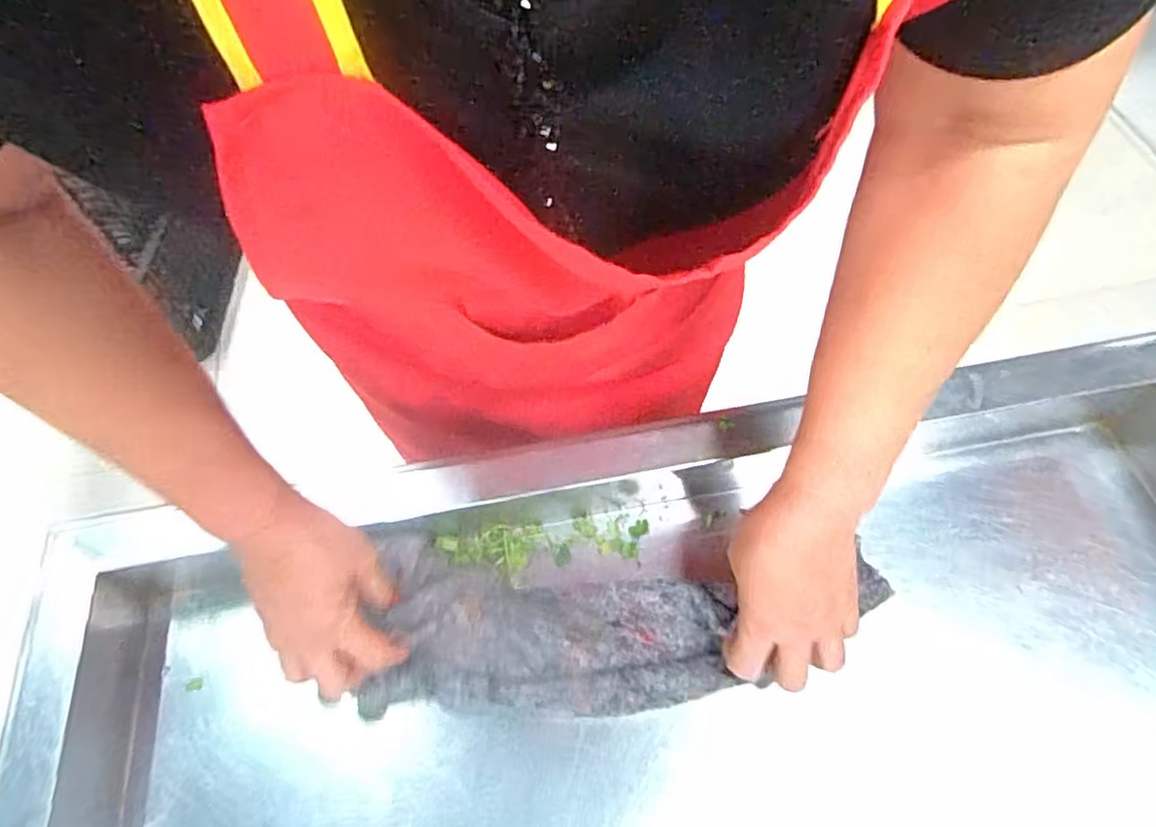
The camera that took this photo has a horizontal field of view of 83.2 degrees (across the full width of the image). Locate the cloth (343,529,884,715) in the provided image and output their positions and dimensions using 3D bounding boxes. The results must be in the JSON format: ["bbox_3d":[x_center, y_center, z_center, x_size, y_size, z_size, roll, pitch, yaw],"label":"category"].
[{"bbox_3d":[0.034,0.150,0.456,0.352,0.055,0.110,2,60,-1],"label":"cloth"}]

